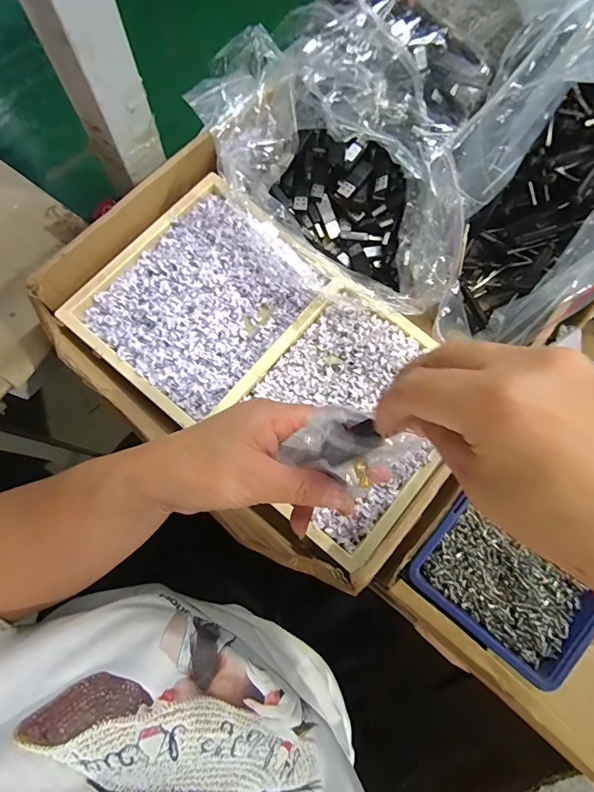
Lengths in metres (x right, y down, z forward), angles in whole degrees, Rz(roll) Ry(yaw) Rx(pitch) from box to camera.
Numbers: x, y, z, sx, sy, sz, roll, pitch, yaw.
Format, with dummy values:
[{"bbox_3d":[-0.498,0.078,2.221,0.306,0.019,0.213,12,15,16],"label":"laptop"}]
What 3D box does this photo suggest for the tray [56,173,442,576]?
[{"bbox_3d":[-0.021,-0.037,0.358,0.326,0.031,0.194,39,78,8],"label":"tray"}]

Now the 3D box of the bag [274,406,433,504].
[{"bbox_3d":[0.026,0.029,0.225,0.056,0.045,0.036,29,77,6],"label":"bag"}]

